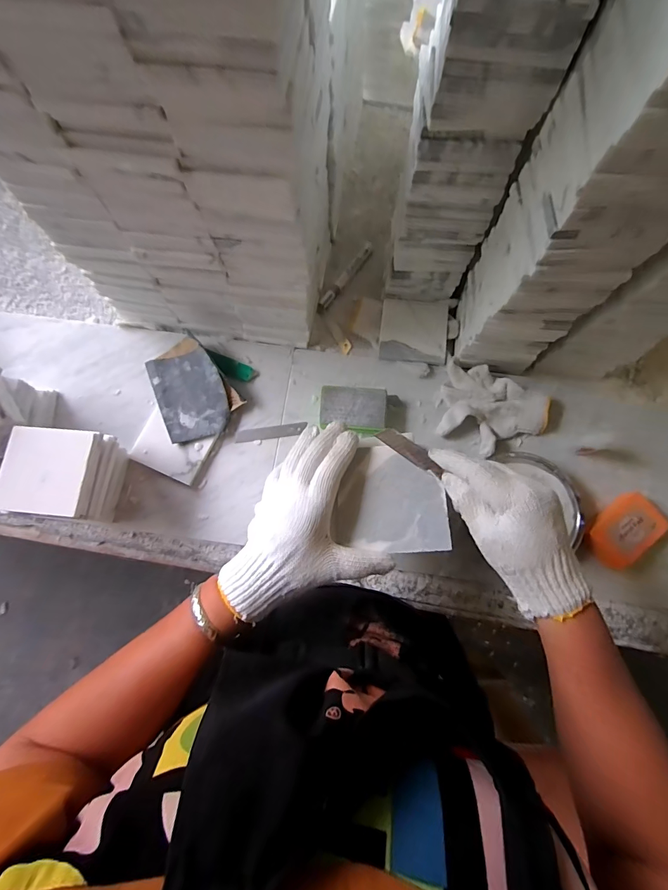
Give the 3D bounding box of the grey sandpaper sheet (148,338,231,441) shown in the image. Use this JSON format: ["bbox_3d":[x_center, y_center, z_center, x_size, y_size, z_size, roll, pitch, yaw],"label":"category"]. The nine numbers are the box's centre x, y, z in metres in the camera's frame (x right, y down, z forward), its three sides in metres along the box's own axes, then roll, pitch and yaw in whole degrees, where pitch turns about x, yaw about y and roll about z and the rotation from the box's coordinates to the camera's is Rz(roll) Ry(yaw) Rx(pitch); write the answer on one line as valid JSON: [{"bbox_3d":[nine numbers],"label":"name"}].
[{"bbox_3d":[-0.215,-0.083,0.569,0.095,0.015,0.156,-23,76,-7],"label":"grey sandpaper sheet"}]

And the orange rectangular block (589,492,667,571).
[{"bbox_3d":[0.385,0.117,0.510,0.104,0.032,0.061,-41,82,-10],"label":"orange rectangular block"}]

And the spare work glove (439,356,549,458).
[{"bbox_3d":[0.220,-0.046,0.548,0.158,0.036,0.115,29,76,7],"label":"spare work glove"}]

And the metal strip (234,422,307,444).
[{"bbox_3d":[-0.095,-0.018,0.567,0.102,0.004,0.020,-8,66,4],"label":"metal strip"}]

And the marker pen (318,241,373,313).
[{"bbox_3d":[0.020,-0.279,0.628,0.015,0.014,0.150,34,77,9],"label":"marker pen"}]

